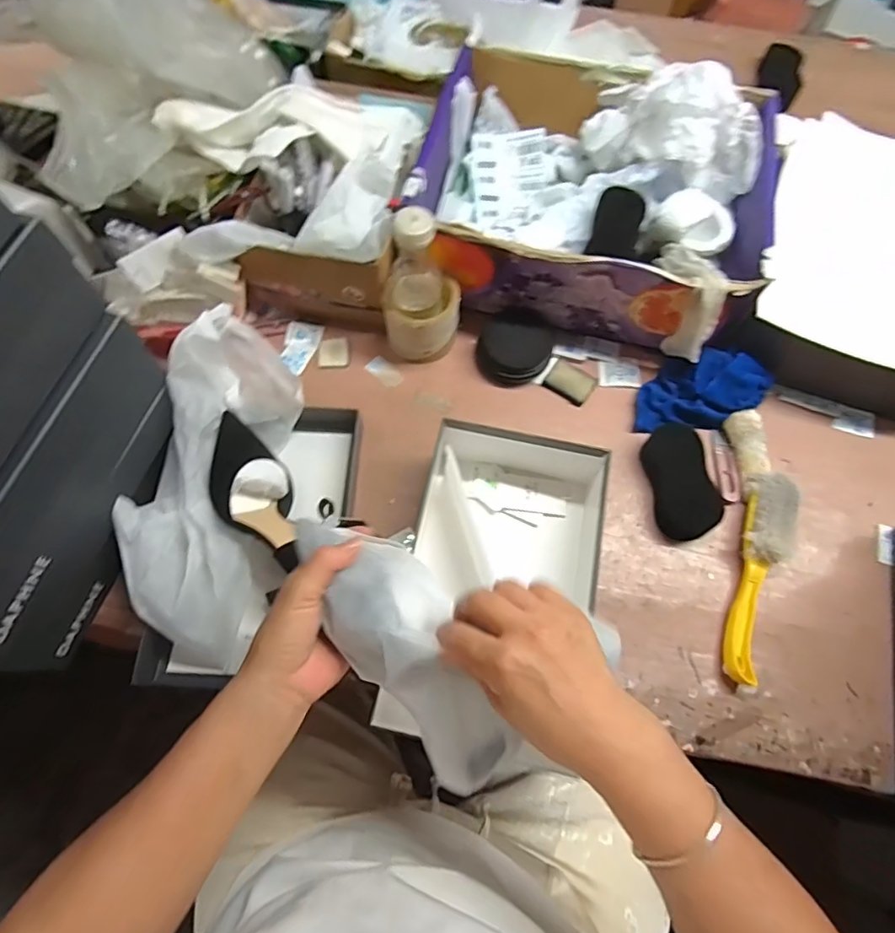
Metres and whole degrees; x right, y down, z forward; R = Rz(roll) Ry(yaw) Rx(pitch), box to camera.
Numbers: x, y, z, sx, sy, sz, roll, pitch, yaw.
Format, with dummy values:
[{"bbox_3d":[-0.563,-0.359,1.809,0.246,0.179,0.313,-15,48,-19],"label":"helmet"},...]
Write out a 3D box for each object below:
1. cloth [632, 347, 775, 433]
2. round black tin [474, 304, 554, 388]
[{"bbox_3d":[0.304,-0.097,0.637,0.163,0.054,0.092,-8,69,-4],"label":"cloth"},{"bbox_3d":[0.084,-0.152,0.662,0.088,0.045,0.094,0,68,0],"label":"round black tin"}]

